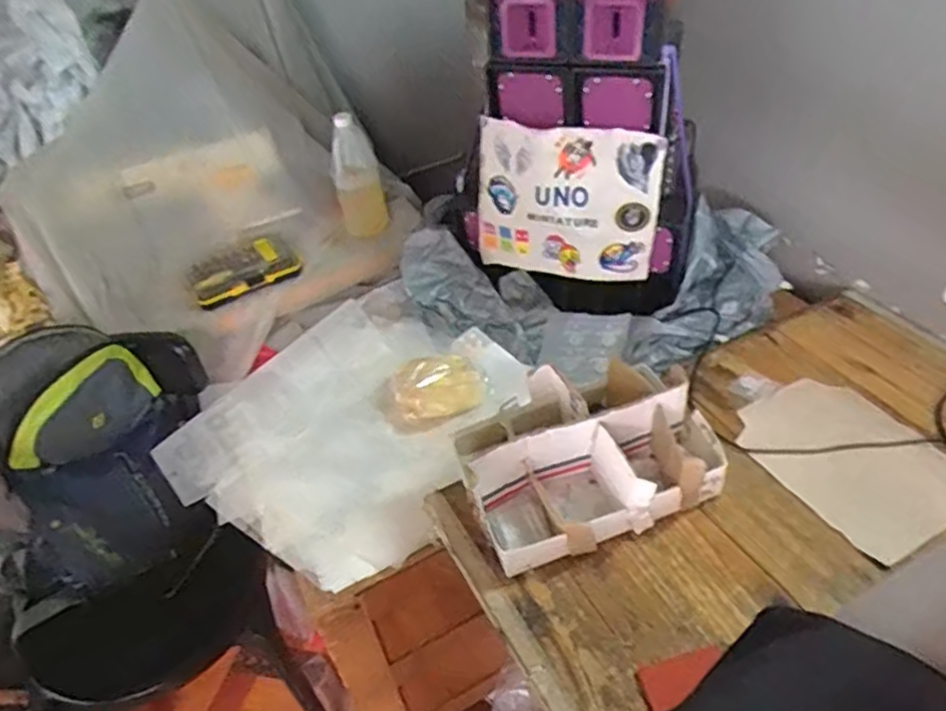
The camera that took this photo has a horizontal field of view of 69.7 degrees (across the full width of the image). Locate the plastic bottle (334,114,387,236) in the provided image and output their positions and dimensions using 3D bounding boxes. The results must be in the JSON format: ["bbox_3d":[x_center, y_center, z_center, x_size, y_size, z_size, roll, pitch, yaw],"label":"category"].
[{"bbox_3d":[-0.216,-0.325,1.278,0.083,0.242,0.061,-10,42,-4],"label":"plastic bottle"}]

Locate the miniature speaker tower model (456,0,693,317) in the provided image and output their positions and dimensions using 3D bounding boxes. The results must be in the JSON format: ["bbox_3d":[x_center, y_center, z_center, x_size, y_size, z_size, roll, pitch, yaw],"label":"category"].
[{"bbox_3d":[0.157,-0.418,0.992,0.369,0.749,0.164,11,45,17],"label":"miniature speaker tower model"}]

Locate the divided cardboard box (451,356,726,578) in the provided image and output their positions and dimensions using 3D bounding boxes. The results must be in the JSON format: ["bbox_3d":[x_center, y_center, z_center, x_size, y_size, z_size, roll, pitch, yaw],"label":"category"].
[{"bbox_3d":[0.141,0.120,0.863,0.308,0.113,0.216,-16,43,-11],"label":"divided cardboard box"}]

